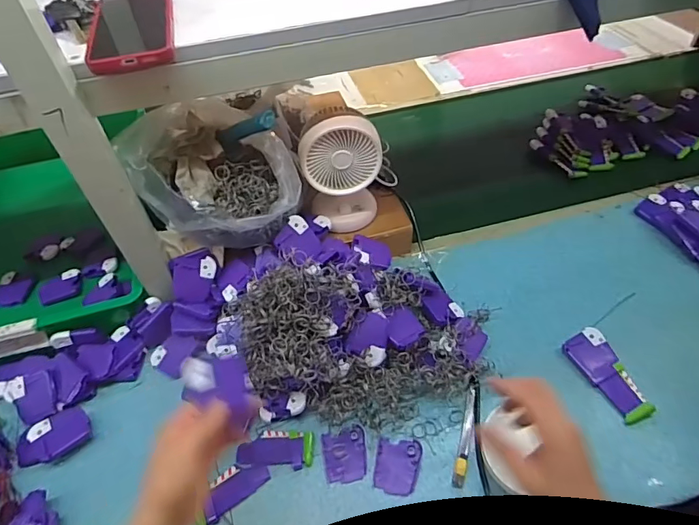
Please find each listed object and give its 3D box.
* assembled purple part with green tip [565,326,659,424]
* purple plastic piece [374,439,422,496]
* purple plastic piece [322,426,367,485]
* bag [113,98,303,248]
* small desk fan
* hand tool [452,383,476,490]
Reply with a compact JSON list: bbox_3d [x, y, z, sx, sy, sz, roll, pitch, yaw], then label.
[{"bbox_3d":[0.326,0.140,0.583,0.047,0.026,0.119,-19,50,-12],"label":"assembled purple part with green tip"},{"bbox_3d":[0.056,0.236,0.540,0.050,0.006,0.061,6,49,10],"label":"purple plastic piece"},{"bbox_3d":[-0.005,0.227,0.549,0.050,0.006,0.059,-10,56,-2],"label":"purple plastic piece"},{"bbox_3d":[-0.171,-0.110,0.611,0.195,0.153,0.153,-20,50,-13],"label":"bag"},{"bbox_3d":[-0.010,-0.139,0.670,0.105,0.169,0.096,-4,48,1],"label":"small desk fan"},{"bbox_3d":[0.139,0.204,0.554,0.013,0.012,0.121,11,50,14],"label":"hand tool"}]

